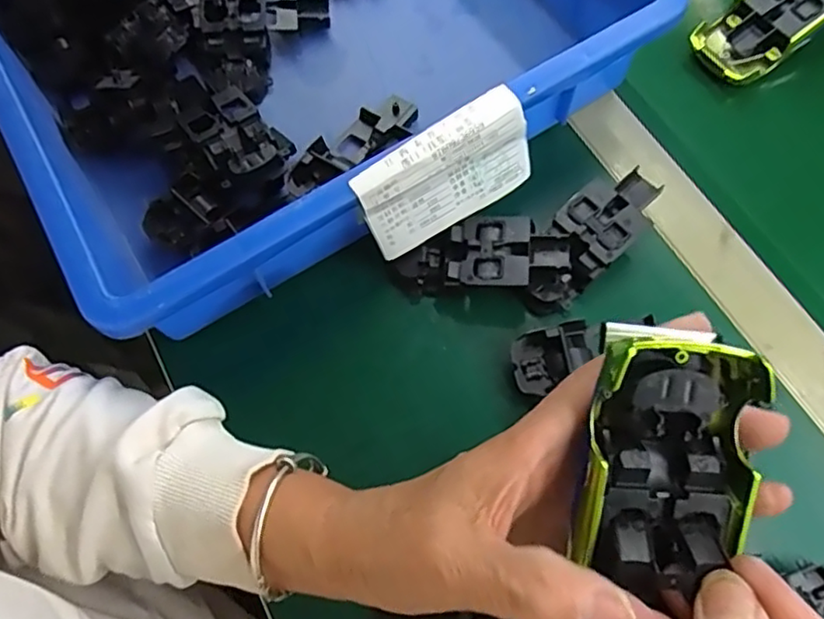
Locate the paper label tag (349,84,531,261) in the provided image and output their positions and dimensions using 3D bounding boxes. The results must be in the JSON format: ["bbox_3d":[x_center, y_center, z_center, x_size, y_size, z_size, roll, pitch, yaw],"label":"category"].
[{"bbox_3d":[0.019,-0.072,0.344,0.100,0.062,0.013,-31,53,-5],"label":"paper label tag"}]

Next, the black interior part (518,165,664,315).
[{"bbox_3d":[0.105,-0.045,0.367,0.098,0.020,0.042,-42,73,-12],"label":"black interior part"}]

